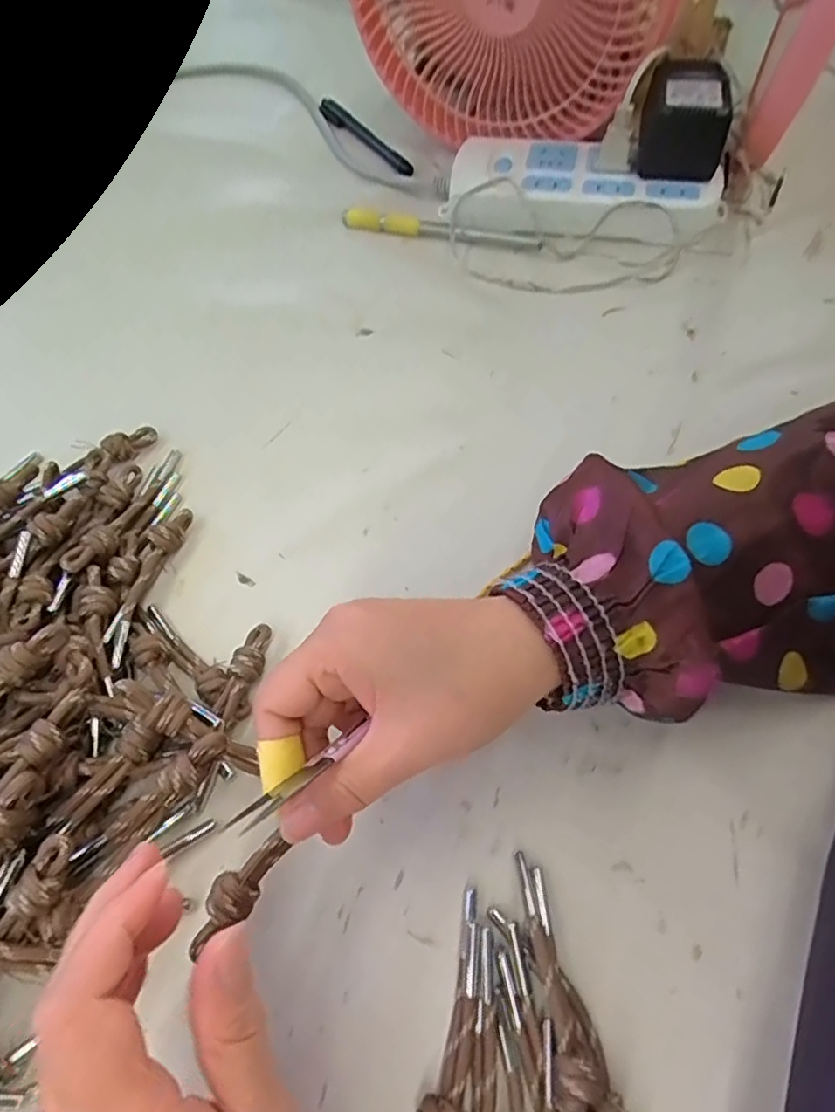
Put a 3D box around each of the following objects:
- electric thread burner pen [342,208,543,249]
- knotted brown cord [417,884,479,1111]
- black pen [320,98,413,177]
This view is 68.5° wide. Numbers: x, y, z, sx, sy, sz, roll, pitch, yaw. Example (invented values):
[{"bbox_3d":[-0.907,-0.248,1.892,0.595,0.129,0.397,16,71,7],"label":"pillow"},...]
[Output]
[{"bbox_3d":[0.015,-0.239,0.448,0.150,0.012,0.018,16,63,12],"label":"electric thread burner pen"},{"bbox_3d":[0.013,0.174,0.222,0.014,0.015,0.093,11,62,10],"label":"knotted brown cord"},{"bbox_3d":[-0.045,-0.357,0.519,0.015,0.011,0.147,-33,64,-14],"label":"black pen"}]

